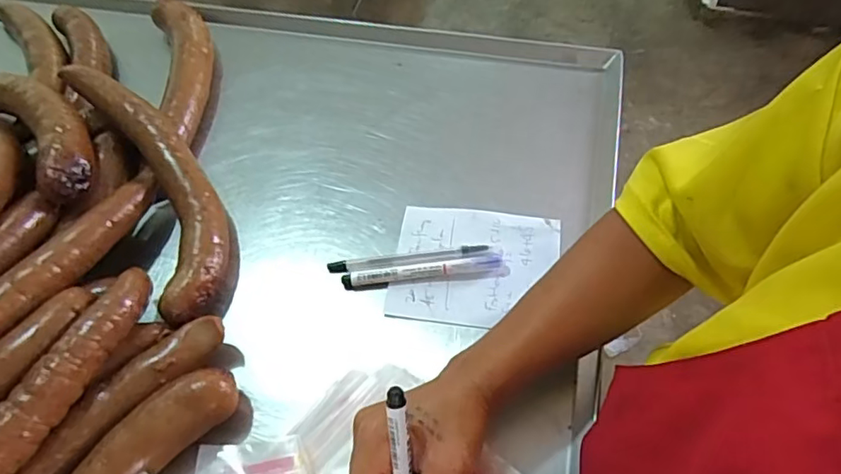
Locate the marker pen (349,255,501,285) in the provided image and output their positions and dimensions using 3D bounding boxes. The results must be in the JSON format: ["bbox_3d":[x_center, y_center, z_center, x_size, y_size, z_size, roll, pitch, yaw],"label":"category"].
[{"bbox_3d":[0.004,0.028,0.463,0.123,0.010,0.013,-7,57,-1],"label":"marker pen"}]

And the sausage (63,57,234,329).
[{"bbox_3d":[-0.232,-0.050,0.494,0.075,0.075,0.285,-27,60,-14],"label":"sausage"}]

